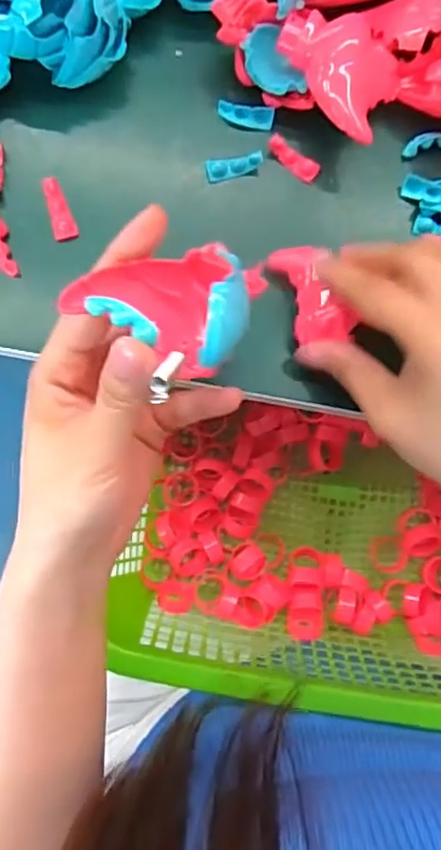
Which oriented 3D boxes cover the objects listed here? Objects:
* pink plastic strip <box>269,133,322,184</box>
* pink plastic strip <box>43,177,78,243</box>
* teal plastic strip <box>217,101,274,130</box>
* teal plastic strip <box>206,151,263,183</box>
[{"bbox_3d":[0.039,-0.141,0.323,0.031,0.004,0.011,34,111,-8],"label":"pink plastic strip"},{"bbox_3d":[-0.082,-0.109,0.308,0.012,0.005,0.030,-16,105,-5],"label":"pink plastic strip"},{"bbox_3d":[0.013,-0.164,0.322,0.030,0.007,0.009,13,84,-4],"label":"teal plastic strip"},{"bbox_3d":[0.007,-0.136,0.320,0.030,0.004,0.010,-11,119,1],"label":"teal plastic strip"}]

